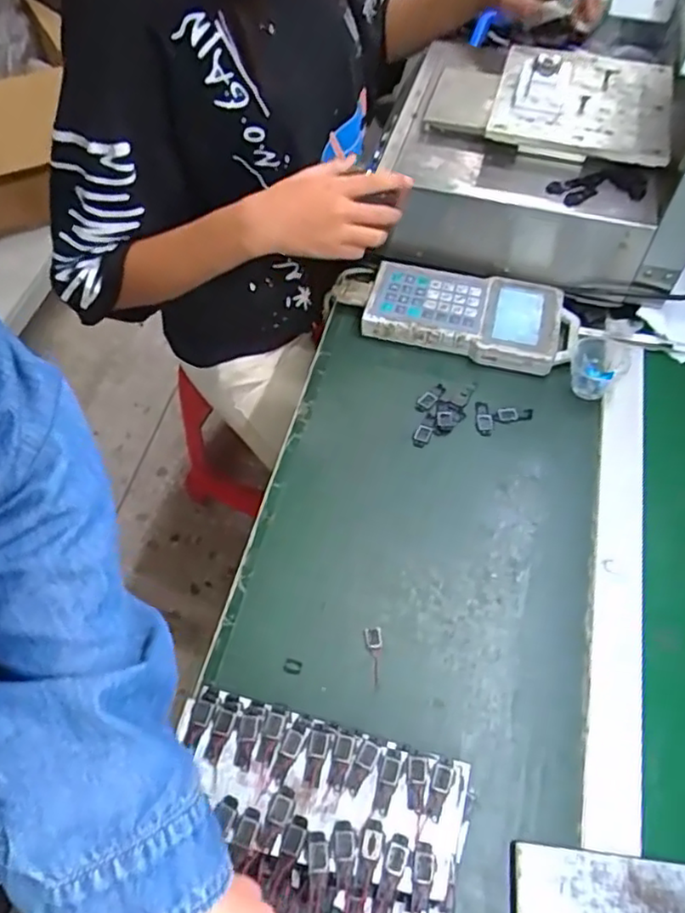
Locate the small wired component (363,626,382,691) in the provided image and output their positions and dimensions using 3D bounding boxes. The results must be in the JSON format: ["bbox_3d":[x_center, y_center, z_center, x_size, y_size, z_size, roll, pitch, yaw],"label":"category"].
[{"bbox_3d":[0.028,0.163,0.536,0.014,0.004,0.050,-7,57,-6],"label":"small wired component"}]

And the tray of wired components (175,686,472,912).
[{"bbox_3d":[-0.020,0.243,0.458,0.201,0.041,0.106,14,58,8],"label":"tray of wired components"}]

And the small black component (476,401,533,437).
[{"bbox_3d":[0.163,-0.037,0.664,0.057,0.007,0.034,2,57,0],"label":"small black component"}]

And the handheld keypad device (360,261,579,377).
[{"bbox_3d":[0.140,-0.155,0.720,0.223,0.031,0.108,16,58,9],"label":"handheld keypad device"}]

